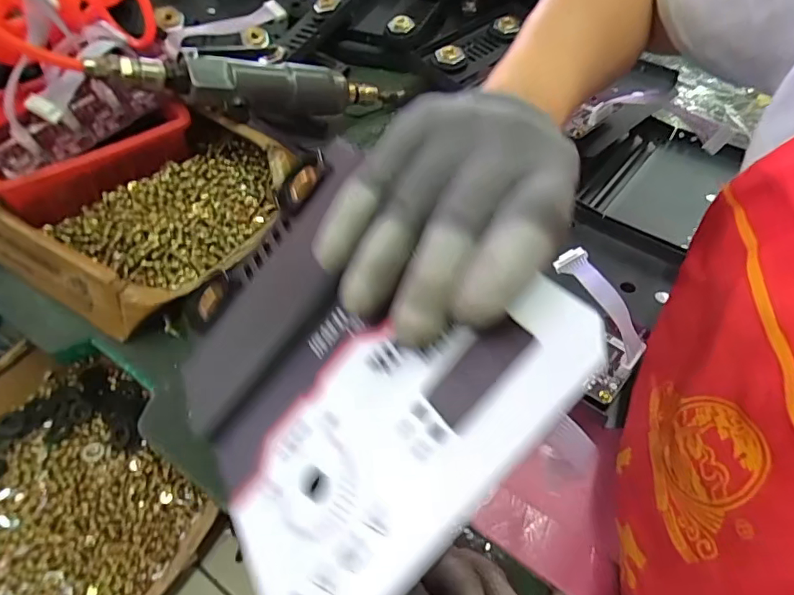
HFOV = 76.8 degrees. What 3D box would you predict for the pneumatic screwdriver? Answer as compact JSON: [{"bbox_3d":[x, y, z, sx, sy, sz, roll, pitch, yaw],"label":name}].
[{"bbox_3d":[-0.107,-0.176,0.426,0.260,0.044,0.032,-10,52,-36],"label":"pneumatic screwdriver"}]

